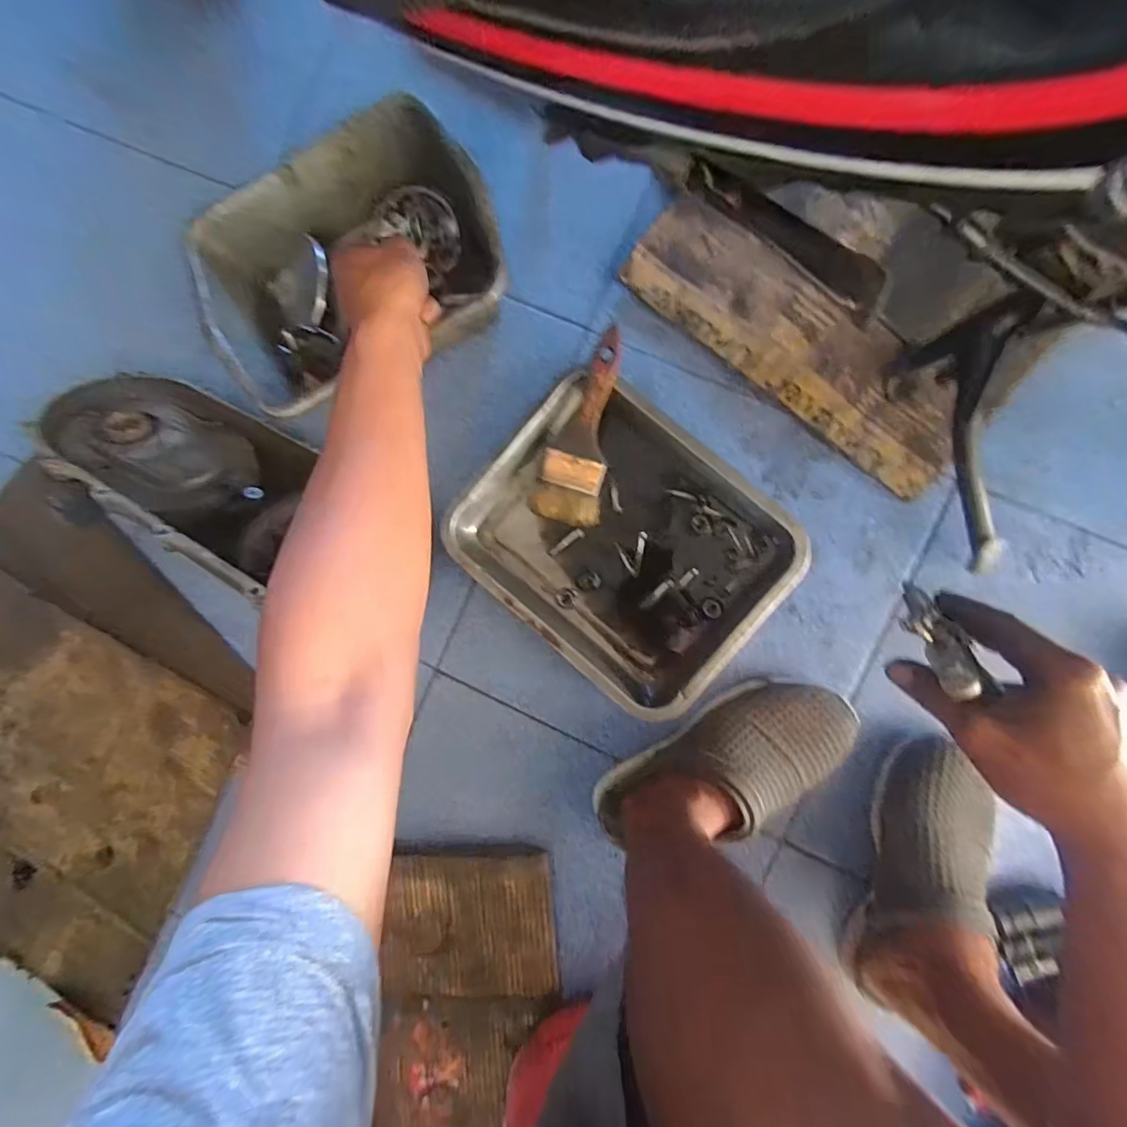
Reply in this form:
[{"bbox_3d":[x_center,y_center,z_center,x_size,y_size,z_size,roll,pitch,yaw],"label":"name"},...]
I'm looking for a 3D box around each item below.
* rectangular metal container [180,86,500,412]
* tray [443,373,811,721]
[{"bbox_3d":[-0.206,-0.289,0.533,0.294,0.087,0.226,-21,88,7],"label":"rectangular metal container"},{"bbox_3d":[0.057,-0.018,0.522,0.293,0.054,0.231,40,95,6],"label":"tray"}]

